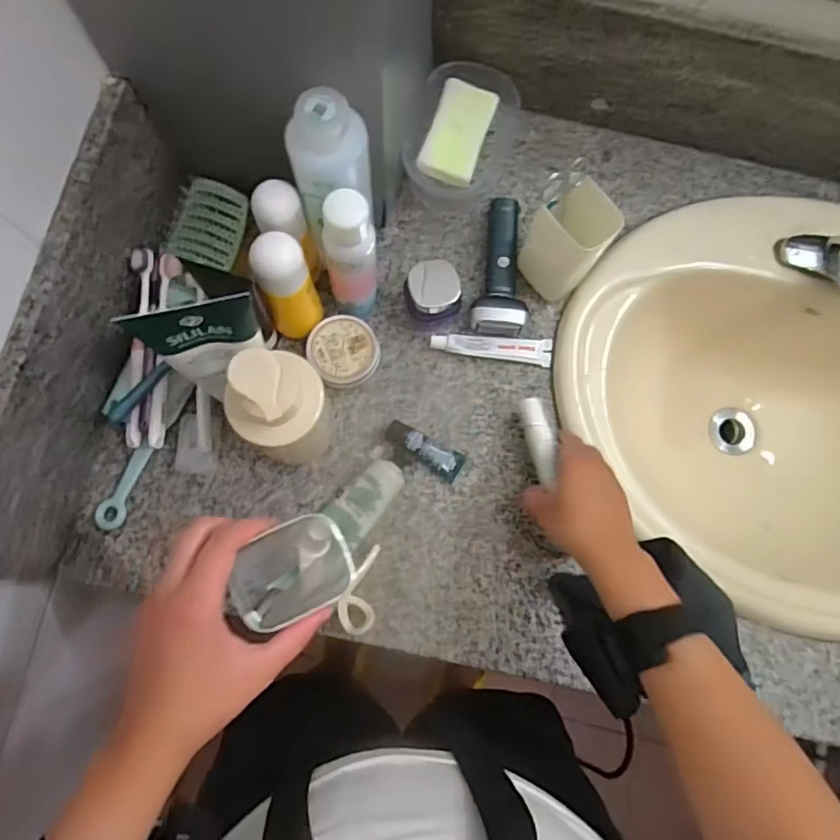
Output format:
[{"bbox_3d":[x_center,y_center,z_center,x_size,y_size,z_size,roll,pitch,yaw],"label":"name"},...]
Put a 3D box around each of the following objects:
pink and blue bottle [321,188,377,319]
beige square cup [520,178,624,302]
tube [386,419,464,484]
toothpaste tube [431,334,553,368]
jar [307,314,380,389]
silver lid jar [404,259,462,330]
[{"bbox_3d":[-0.061,-0.142,0.550,0.044,0.172,0.052,-7,80,-4],"label":"pink and blue bottle"},{"bbox_3d":[0.140,-0.167,0.577,0.050,0.117,0.067,-36,83,-9],"label":"beige square cup"},{"bbox_3d":[0.005,0.028,0.594,0.081,0.020,0.029,33,79,3],"label":"tube"},{"bbox_3d":[0.074,-0.073,0.621,0.123,0.014,0.026,3,79,-3],"label":"toothpaste tube"},{"bbox_3d":[-0.074,-0.065,0.599,0.064,0.031,0.070,1,79,-3],"label":"jar"},{"bbox_3d":[0.012,-0.124,0.603,0.054,0.049,0.052,1,79,-3],"label":"silver lid jar"}]

